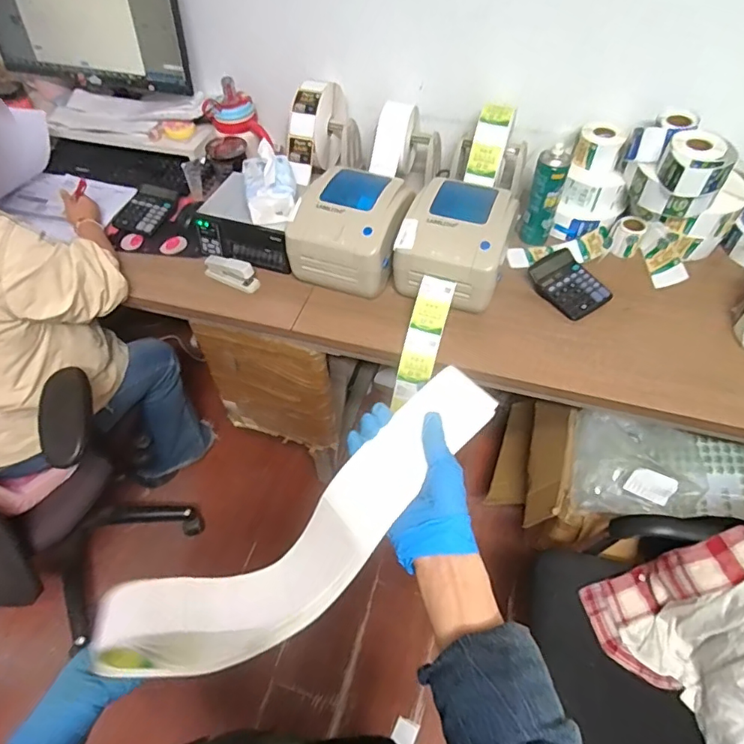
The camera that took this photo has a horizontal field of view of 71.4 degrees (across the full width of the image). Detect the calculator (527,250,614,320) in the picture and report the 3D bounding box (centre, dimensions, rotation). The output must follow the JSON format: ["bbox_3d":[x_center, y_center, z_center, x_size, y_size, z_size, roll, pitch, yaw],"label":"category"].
[{"bbox_3d":[0.406,-0.182,1.072,0.117,0.031,0.148,-27,57,-18],"label":"calculator"}]

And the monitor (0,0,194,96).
[{"bbox_3d":[-0.722,-0.872,1.242,0.593,0.354,0.076,16,47,15],"label":"monitor"}]

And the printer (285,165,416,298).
[{"bbox_3d":[-0.024,-0.311,1.088,0.207,0.152,0.281,17,55,14],"label":"printer"}]

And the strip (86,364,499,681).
[{"bbox_3d":[-0.056,0.150,0.498,0.418,0.084,0.110,-38,59,-3],"label":"strip"}]

